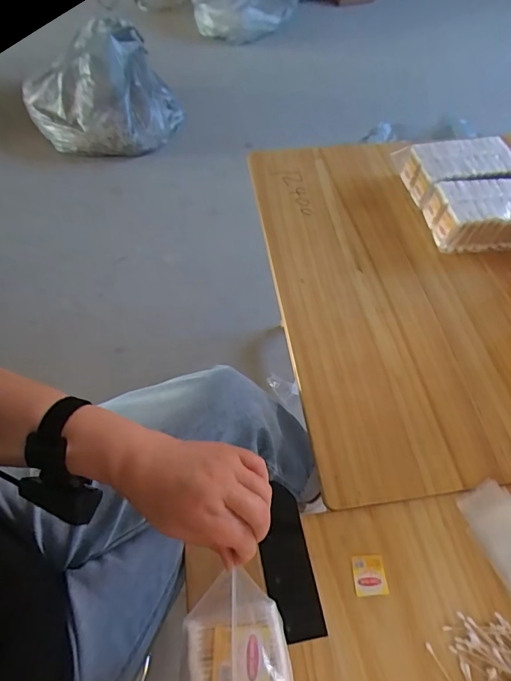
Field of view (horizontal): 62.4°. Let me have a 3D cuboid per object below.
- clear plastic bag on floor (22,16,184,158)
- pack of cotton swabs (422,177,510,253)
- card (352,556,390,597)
[{"bbox_3d":[-0.535,-0.843,1.459,0.529,0.348,0.288,-11,59,-7],"label":"clear plastic bag on floor"},{"bbox_3d":[0.447,-0.245,0.809,0.216,0.076,0.127,-3,59,-4],"label":"pack of cotton swabs"},{"bbox_3d":[0.141,0.291,0.521,0.042,0.007,0.044,2,59,-8],"label":"card"}]

